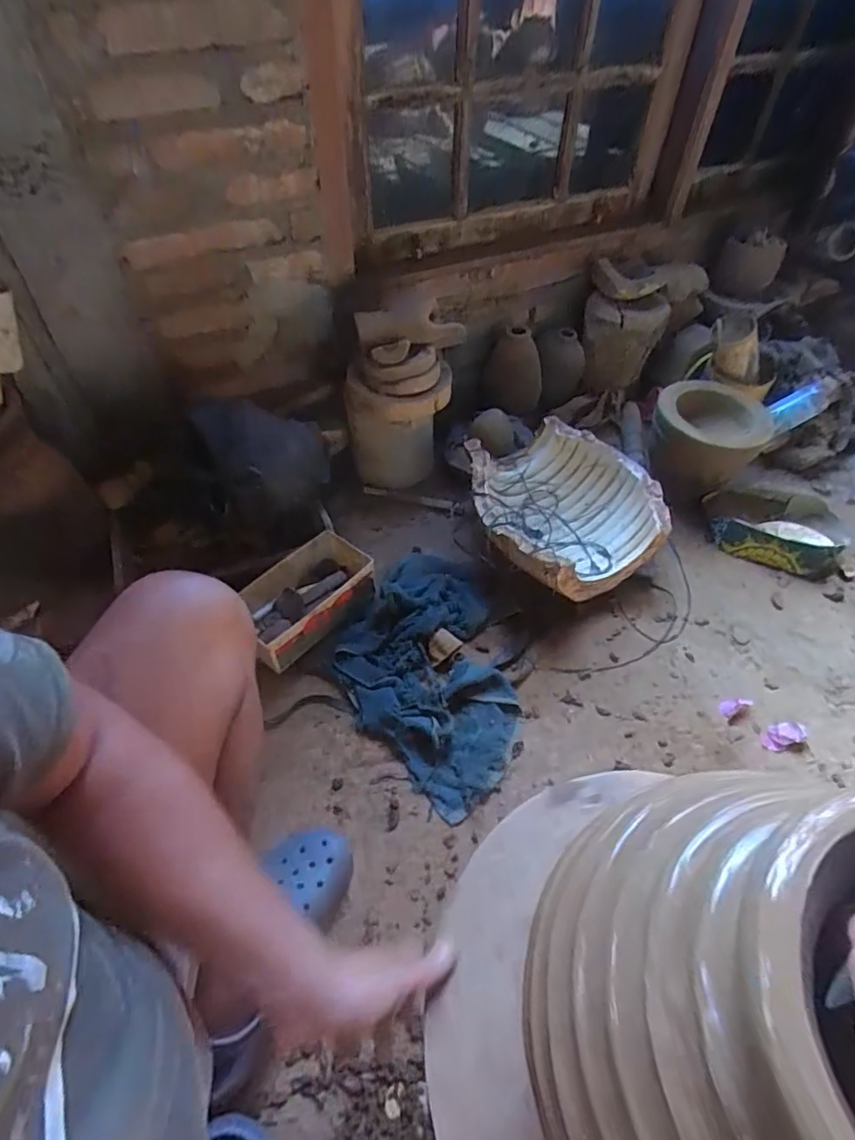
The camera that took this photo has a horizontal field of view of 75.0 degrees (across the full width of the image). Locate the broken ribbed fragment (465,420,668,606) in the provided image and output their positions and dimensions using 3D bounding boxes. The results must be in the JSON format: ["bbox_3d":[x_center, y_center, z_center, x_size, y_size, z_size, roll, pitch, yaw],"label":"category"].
[{"bbox_3d":[0.246,-0.108,1.075,0.326,0.167,0.330,0,51,-1],"label":"broken ribbed fragment"}]

